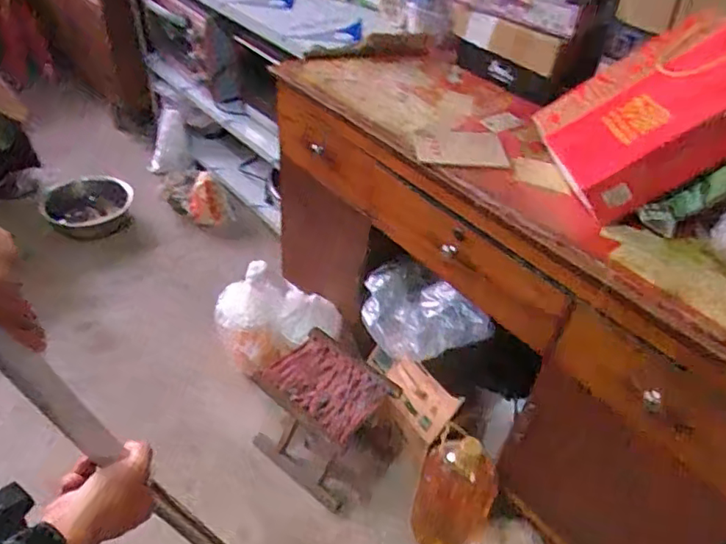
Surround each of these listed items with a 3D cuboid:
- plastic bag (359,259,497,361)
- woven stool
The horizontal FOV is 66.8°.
[{"bbox_3d":[0.123,0.102,1.278,0.110,0.233,0.340,-21,49,-27],"label":"plastic bag"},{"bbox_3d":[-0.101,0.377,1.400,0.313,0.317,0.228,32,47,25],"label":"woven stool"}]

